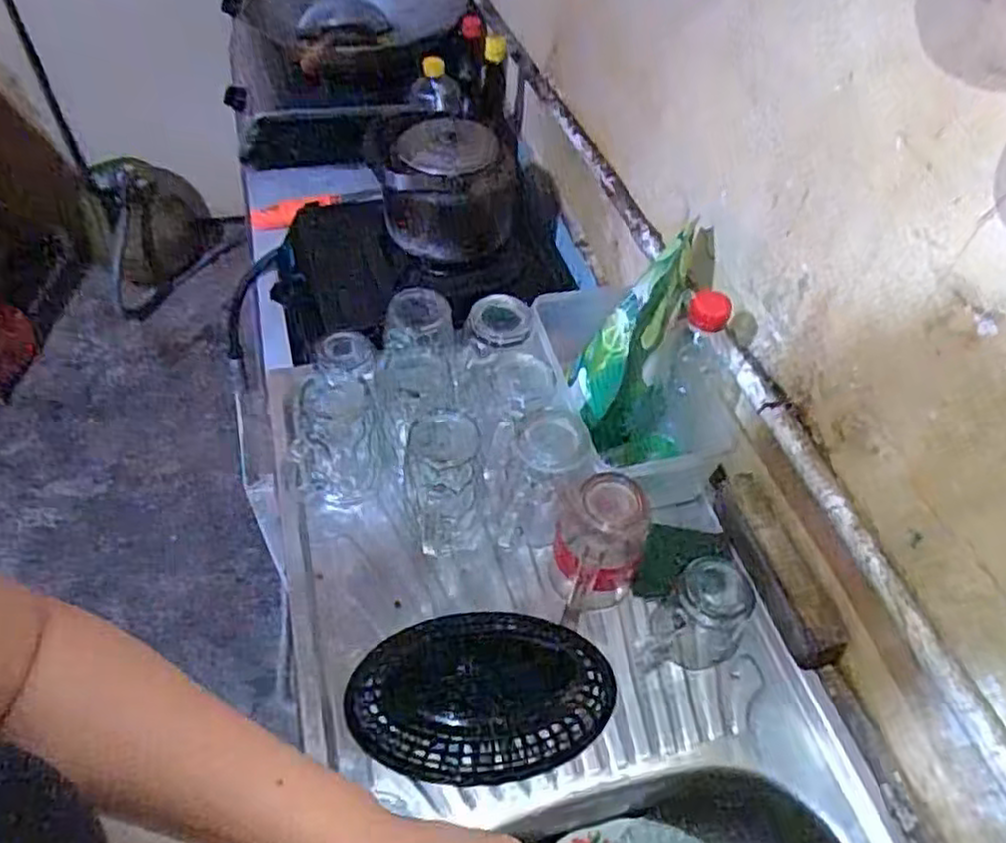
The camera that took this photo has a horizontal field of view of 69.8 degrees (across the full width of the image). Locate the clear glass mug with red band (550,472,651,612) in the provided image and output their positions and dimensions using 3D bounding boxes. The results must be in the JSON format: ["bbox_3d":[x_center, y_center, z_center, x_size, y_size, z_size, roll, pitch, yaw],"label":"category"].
[{"bbox_3d":[0.083,0.111,0.634,0.062,0.123,0.079,-7,52,-9],"label":"clear glass mug with red band"}]

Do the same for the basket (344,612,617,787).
[{"bbox_3d":[-0.017,0.218,0.588,0.207,0.033,0.132,-6,51,-8],"label":"basket"}]

